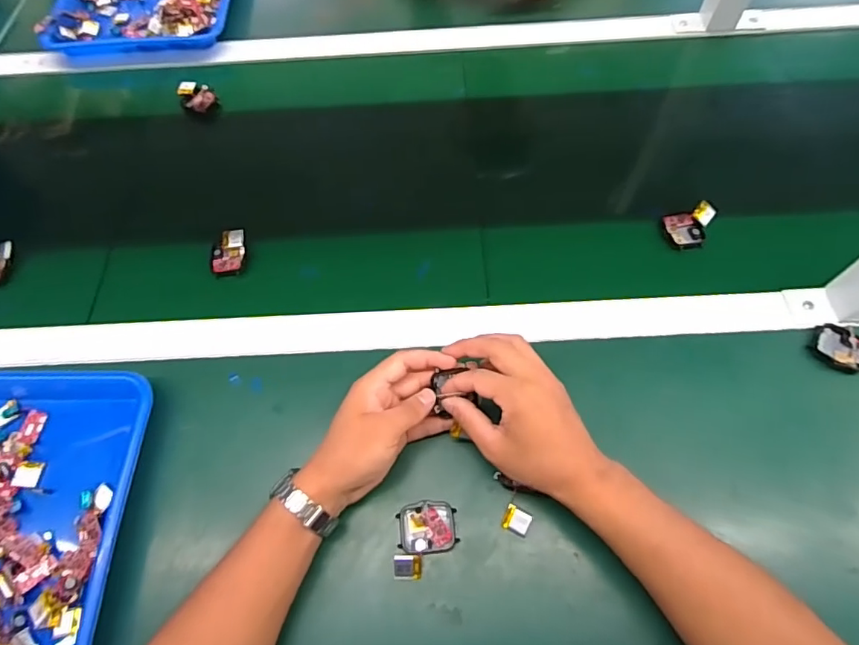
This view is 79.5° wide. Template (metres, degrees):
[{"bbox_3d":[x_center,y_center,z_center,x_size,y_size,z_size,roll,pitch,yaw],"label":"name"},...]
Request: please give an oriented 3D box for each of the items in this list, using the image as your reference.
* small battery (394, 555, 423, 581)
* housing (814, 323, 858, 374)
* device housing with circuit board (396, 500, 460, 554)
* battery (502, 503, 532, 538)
[{"bbox_3d":[-0.017,0.196,0.413,0.022,0.008,0.018,-2,63,2],"label":"small battery"},{"bbox_3d":[0.390,0.024,0.475,0.061,0.013,0.041,16,65,11],"label":"housing"},{"bbox_3d":[-0.001,0.169,0.428,0.047,0.013,0.039,-6,63,0],"label":"device housing with circuit board"},{"bbox_3d":[0.072,0.163,0.425,0.021,0.010,0.019,19,66,13],"label":"battery"}]

